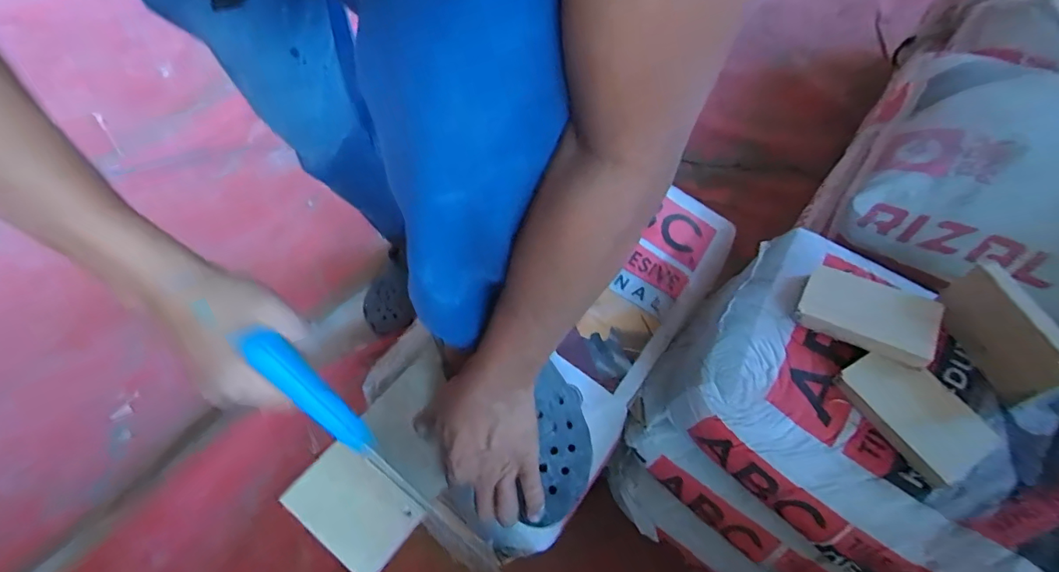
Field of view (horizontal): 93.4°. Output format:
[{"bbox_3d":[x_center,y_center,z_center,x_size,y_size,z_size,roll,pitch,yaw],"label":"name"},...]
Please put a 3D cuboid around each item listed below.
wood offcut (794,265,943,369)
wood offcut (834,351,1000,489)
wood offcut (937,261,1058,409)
[{"bbox_3d":[0.334,0.026,0.495,0.115,0.016,0.076,24,64,27],"label":"wood offcut"},{"bbox_3d":[0.349,0.112,0.452,0.075,0.014,0.115,-32,68,-3],"label":"wood offcut"},{"bbox_3d":[0.437,0.038,0.459,0.014,0.074,0.123,-7,61,-2],"label":"wood offcut"}]

